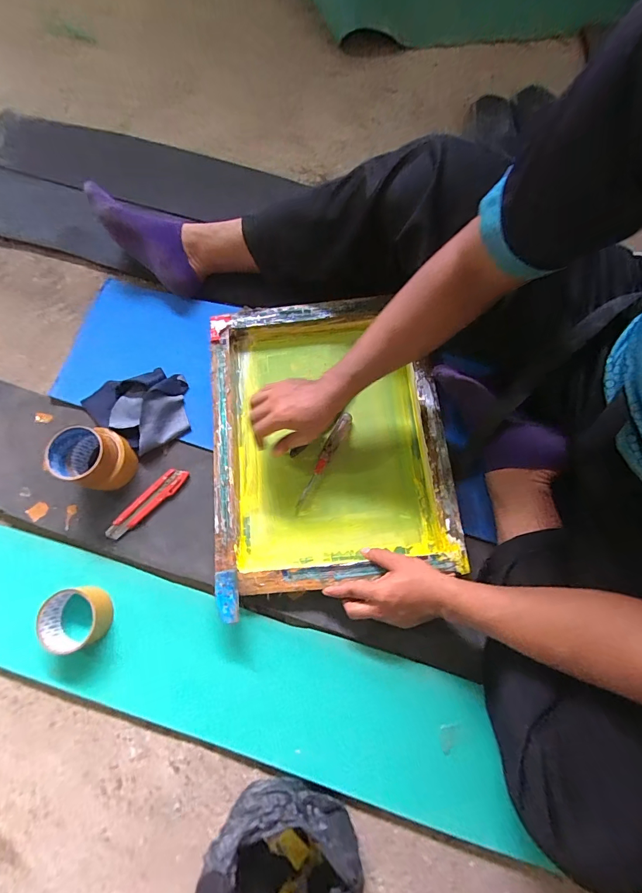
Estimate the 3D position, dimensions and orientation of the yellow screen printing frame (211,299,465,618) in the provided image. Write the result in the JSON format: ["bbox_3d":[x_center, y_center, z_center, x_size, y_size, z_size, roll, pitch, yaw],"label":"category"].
[{"bbox_3d":[0.007,-0.018,0.615,0.352,0.047,0.447,-6,75,-1],"label":"yellow screen printing frame"}]

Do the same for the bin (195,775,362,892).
[{"bbox_3d":[-0.046,0.498,0.443,0.176,0.146,0.168,25,77,7],"label":"bin"}]

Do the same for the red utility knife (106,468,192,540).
[{"bbox_3d":[-0.277,0.090,0.617,0.034,0.011,0.150,43,80,11],"label":"red utility knife"}]

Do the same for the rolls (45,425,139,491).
[{"bbox_3d":[-0.348,0.019,0.606,0.095,0.087,0.092,20,76,6],"label":"rolls"}]

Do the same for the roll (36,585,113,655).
[{"bbox_3d":[-0.359,0.253,0.569,0.086,0.042,0.087,0,75,1],"label":"roll"}]

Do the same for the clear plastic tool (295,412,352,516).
[{"bbox_3d":[0.003,0.023,0.620,0.025,0.016,0.175,29,77,8],"label":"clear plastic tool"}]

